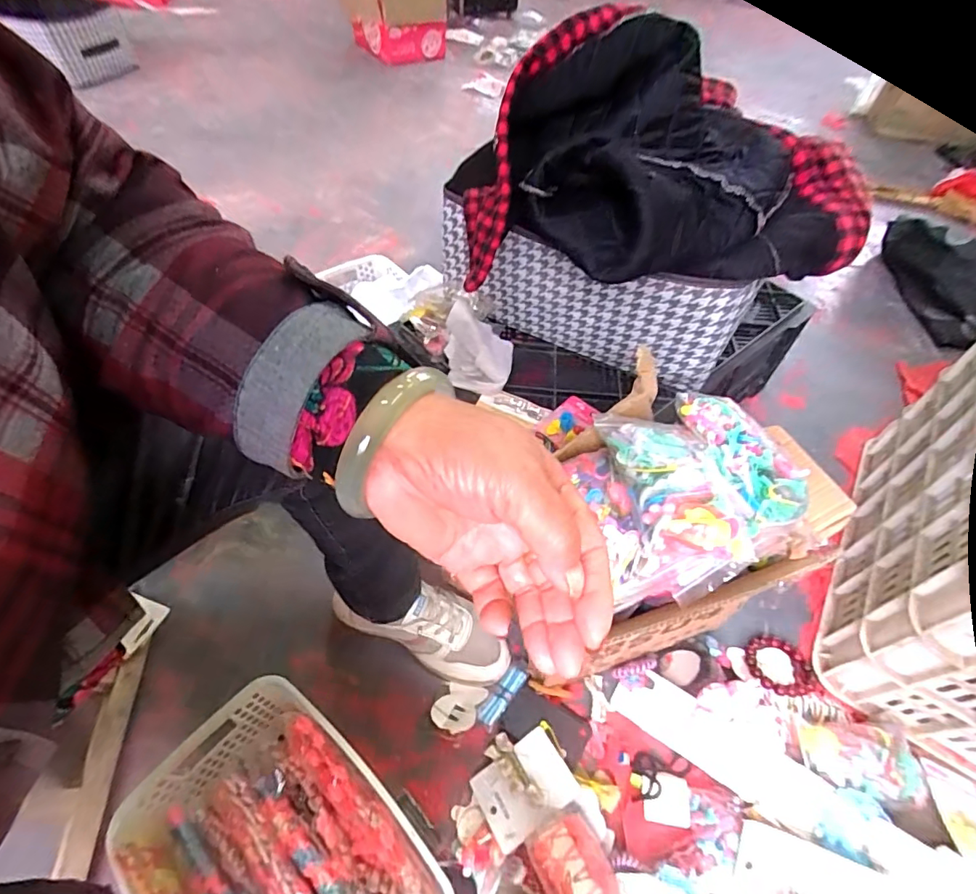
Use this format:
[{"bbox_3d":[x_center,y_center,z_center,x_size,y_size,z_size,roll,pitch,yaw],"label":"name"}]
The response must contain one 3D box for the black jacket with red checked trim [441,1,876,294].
[{"bbox_3d":[0.191,-0.315,0.530,0.423,0.182,0.272,0,52,-2],"label":"black jacket with red checked trim"}]

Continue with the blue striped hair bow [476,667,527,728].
[{"bbox_3d":[0.017,0.303,0.610,0.023,0.008,0.075,34,58,22],"label":"blue striped hair bow"}]

